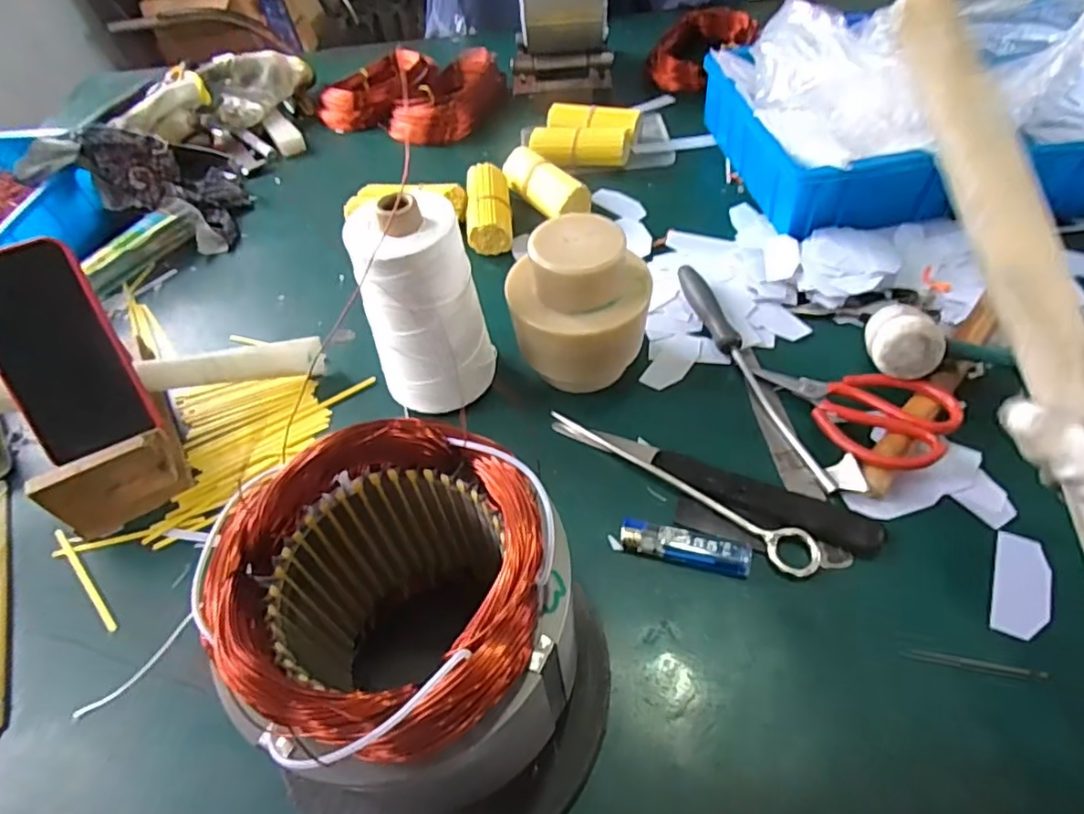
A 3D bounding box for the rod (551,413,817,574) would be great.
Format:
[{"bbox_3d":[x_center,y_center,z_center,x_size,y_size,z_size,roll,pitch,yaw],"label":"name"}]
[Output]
[{"bbox_3d":[0.093,0.057,0.453,0.221,0.009,0.031,26,58,25],"label":"rod"}]

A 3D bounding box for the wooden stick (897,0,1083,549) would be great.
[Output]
[{"bbox_3d":[0.249,-0.060,0.314,0.021,0.027,0.328,-17,87,-8],"label":"wooden stick"}]

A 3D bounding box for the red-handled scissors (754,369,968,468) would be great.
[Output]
[{"bbox_3d":[0.230,-0.002,0.468,0.077,0.035,0.142,-39,57,-24],"label":"red-handled scissors"}]

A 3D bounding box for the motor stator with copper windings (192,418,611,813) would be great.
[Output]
[{"bbox_3d":[-0.053,0.127,0.304,0.158,0.180,0.158,-3,50,4],"label":"motor stator with copper windings"}]

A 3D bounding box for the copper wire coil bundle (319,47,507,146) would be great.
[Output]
[{"bbox_3d":[-0.181,-0.441,0.875,0.254,0.051,0.167,8,52,13],"label":"copper wire coil bundle"}]

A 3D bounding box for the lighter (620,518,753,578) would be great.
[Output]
[{"bbox_3d":[0.097,0.095,0.422,0.087,0.011,0.023,11,52,15],"label":"lighter"}]

